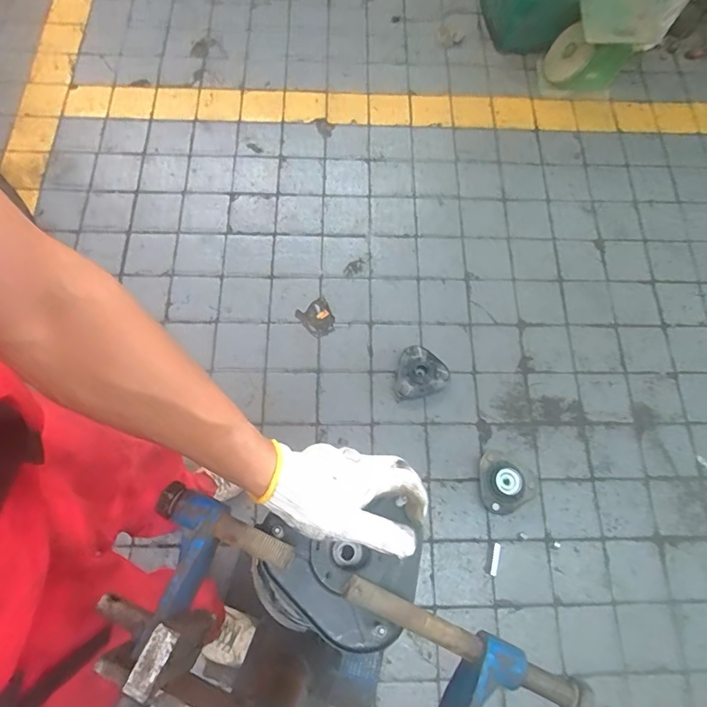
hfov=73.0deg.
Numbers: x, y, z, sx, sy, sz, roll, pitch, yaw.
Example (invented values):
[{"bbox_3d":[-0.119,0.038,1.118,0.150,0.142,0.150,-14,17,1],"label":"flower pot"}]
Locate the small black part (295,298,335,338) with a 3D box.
[{"bbox_3d":[-0.106,-0.105,1.439,0.096,0.012,0.113,-37,75,-14],"label":"small black part"}]

